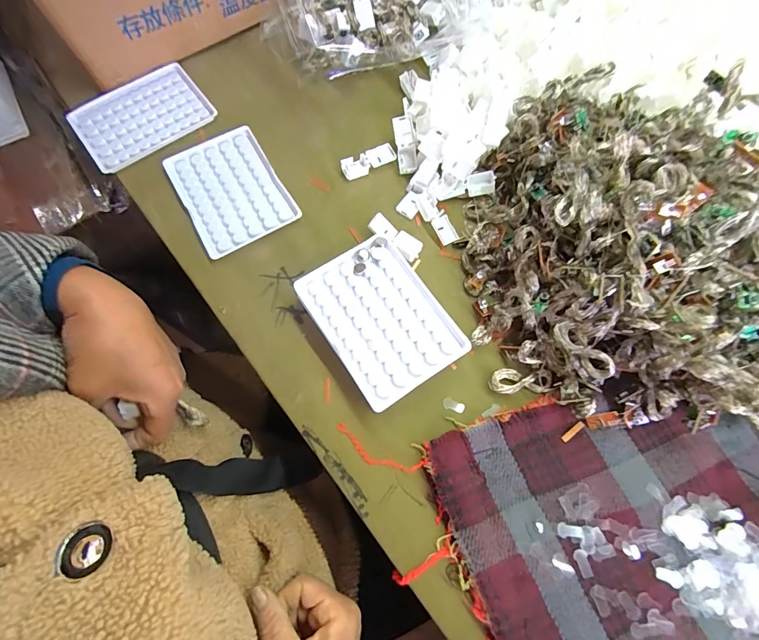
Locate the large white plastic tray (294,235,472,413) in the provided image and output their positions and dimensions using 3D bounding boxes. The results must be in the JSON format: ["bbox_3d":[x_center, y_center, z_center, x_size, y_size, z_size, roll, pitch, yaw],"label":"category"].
[{"bbox_3d":[0.001,0.000,0.345,0.094,0.025,0.128,-33,75,-11],"label":"large white plastic tray"}]

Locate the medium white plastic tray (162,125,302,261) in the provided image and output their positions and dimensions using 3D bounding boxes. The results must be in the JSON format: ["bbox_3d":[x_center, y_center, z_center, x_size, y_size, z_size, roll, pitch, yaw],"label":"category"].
[{"bbox_3d":[-0.147,-0.130,0.399,0.092,0.007,0.126,-29,74,-10],"label":"medium white plastic tray"}]

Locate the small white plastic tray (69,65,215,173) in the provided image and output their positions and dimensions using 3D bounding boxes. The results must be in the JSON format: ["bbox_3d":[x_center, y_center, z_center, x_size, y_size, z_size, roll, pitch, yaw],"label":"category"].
[{"bbox_3d":[-0.250,-0.215,0.425,0.129,0.012,0.086,-35,75,-12],"label":"small white plastic tray"}]

